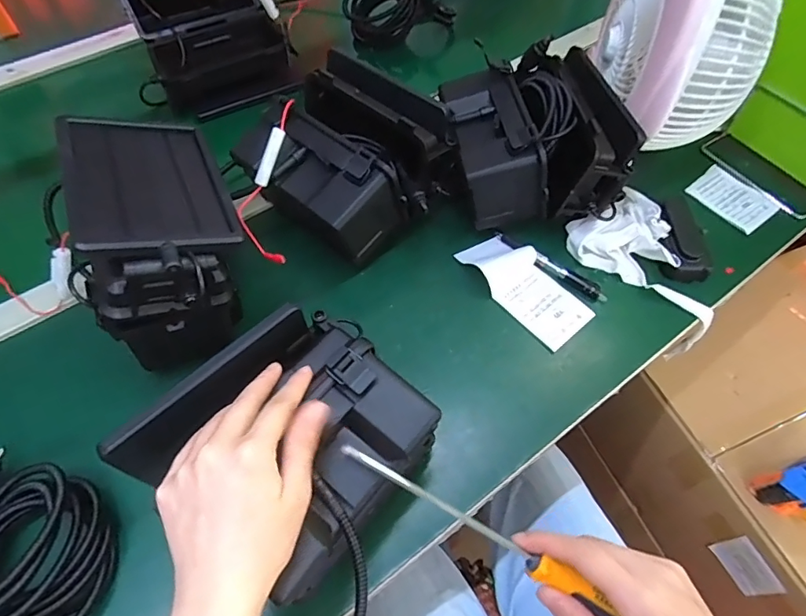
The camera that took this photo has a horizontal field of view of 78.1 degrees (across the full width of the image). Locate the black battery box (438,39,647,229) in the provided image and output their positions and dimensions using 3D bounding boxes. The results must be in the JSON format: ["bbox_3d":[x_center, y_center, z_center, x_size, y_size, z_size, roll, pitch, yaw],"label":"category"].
[{"bbox_3d":[0.140,-0.179,0.555,0.182,0.117,0.171,-7,58,-4],"label":"black battery box"}]

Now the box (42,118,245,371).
[{"bbox_3d":[-0.213,-0.060,0.454,0.128,0.161,0.188,-20,60,-12],"label":"box"}]

